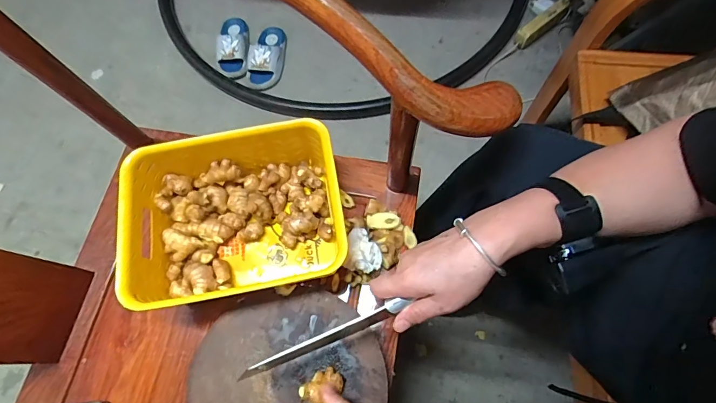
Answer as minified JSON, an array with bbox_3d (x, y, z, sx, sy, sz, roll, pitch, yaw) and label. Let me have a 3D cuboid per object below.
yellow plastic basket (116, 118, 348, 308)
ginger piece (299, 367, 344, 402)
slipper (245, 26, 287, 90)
[{"bbox_3d":[-0.153,0.023,0.500,0.263,0.100,0.200,-11,69,-2],"label":"yellow plastic basket"},{"bbox_3d":[-0.038,0.203,0.421,0.034,0.019,0.043,41,76,16],"label":"ginger piece"},{"bbox_3d":[-0.273,-0.427,1.159,0.106,0.066,0.196,6,69,5],"label":"slipper"}]

